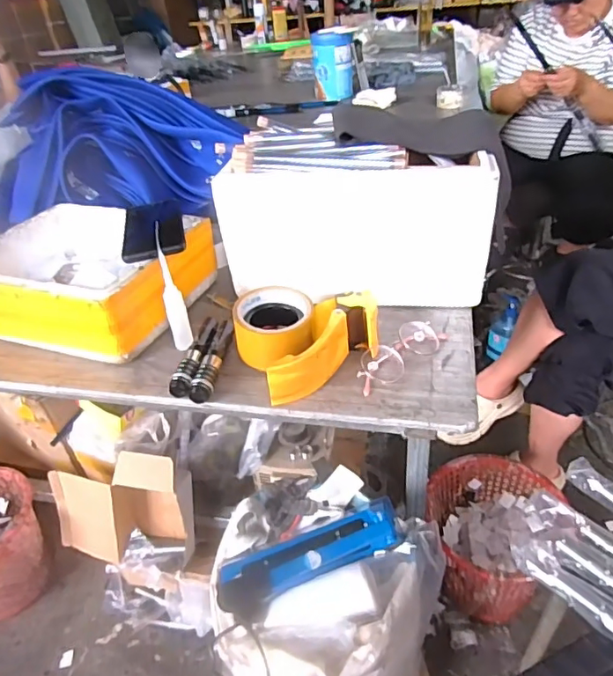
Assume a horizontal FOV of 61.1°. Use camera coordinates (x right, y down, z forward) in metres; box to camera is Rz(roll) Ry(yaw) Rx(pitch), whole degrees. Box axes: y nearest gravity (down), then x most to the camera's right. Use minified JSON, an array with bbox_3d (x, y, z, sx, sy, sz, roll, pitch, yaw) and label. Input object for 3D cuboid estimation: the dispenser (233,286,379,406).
[{"bbox_3d":[0.000,-0.007,0.603,0.149,0.060,0.139,-4,37,3],"label":"dispenser"}]

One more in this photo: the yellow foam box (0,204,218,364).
[{"bbox_3d":[-0.285,-0.095,0.718,0.274,0.092,0.253,10,39,20],"label":"yellow foam box"}]

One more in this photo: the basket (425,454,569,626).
[{"bbox_3d":[0.375,0.421,1.112,0.246,0.210,0.280,18,43,28],"label":"basket"}]

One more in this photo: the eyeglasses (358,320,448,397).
[{"bbox_3d":[0.105,0.017,0.599,0.135,0.021,0.047,-30,43,-29],"label":"eyeglasses"}]

